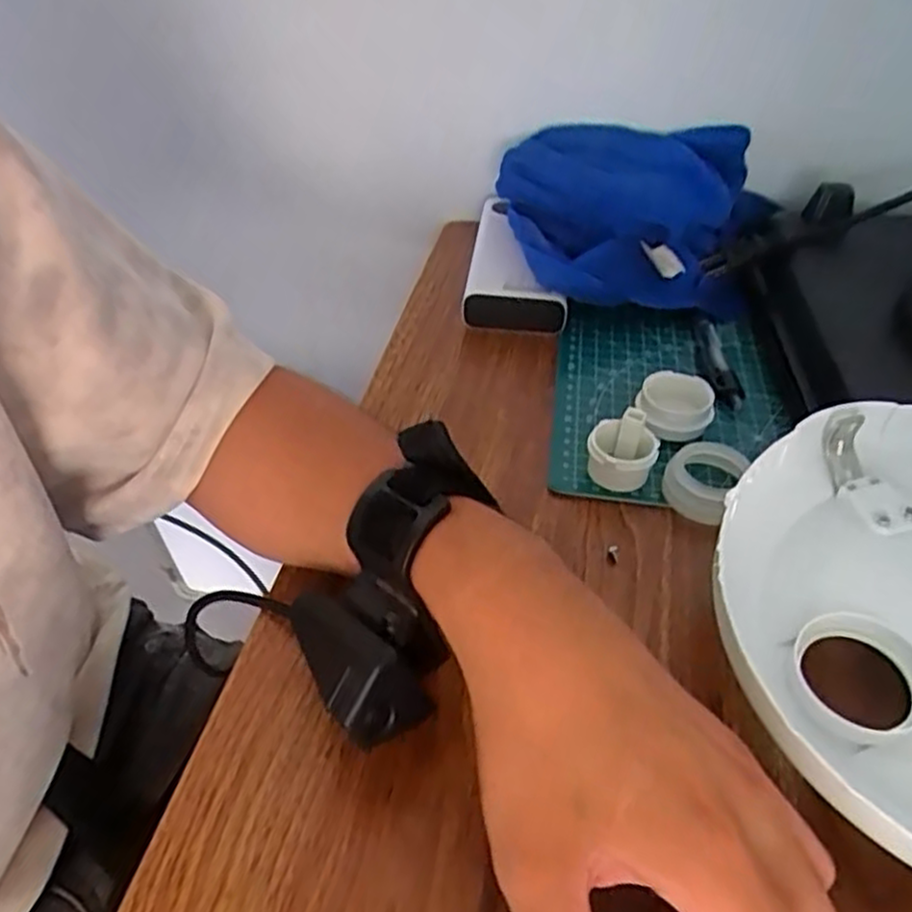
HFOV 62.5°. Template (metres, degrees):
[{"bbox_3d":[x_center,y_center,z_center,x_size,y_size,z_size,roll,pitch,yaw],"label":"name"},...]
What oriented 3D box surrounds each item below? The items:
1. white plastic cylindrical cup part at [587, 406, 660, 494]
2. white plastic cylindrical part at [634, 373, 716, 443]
[{"bbox_3d":[0.084,-0.002,0.382,0.034,0.035,0.029,16,46,13],"label":"white plastic cylindrical cup part"},{"bbox_3d":[0.119,-0.026,0.410,0.040,0.025,0.038,1,44,-1],"label":"white plastic cylindrical part"}]

